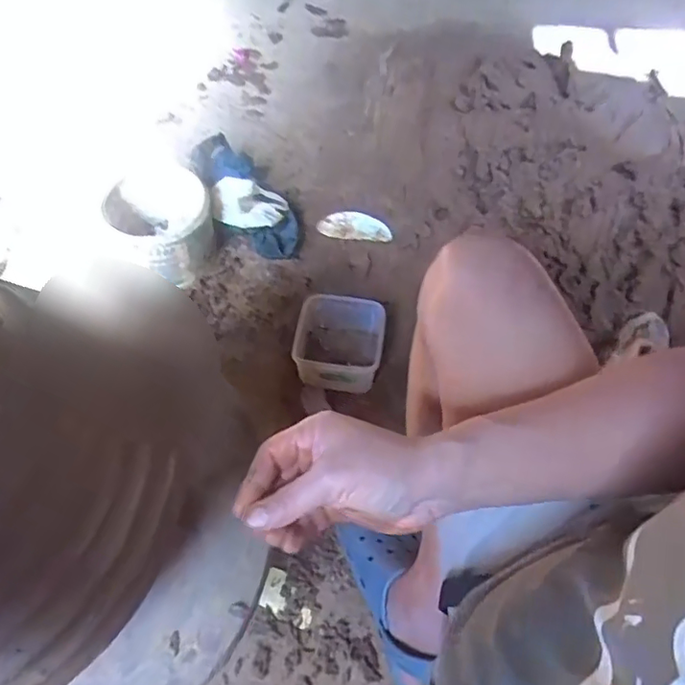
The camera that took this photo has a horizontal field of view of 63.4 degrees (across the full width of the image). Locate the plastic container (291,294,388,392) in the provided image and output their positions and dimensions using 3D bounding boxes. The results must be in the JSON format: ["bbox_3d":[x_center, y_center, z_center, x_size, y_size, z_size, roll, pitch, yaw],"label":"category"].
[{"bbox_3d":[-0.004,0.005,0.886,0.134,0.108,0.130,8,59,2],"label":"plastic container"}]

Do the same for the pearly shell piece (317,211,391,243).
[{"bbox_3d":[0.024,-0.221,1.061,0.139,0.019,0.060,9,59,3],"label":"pearly shell piece"}]

